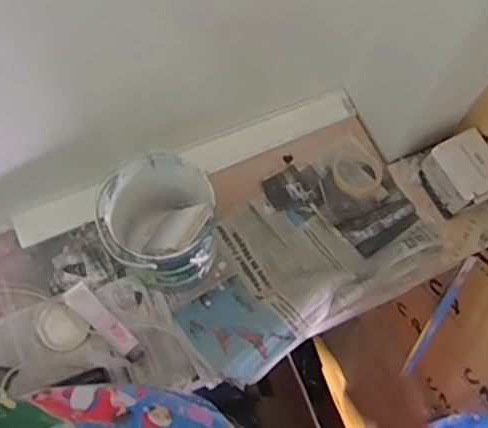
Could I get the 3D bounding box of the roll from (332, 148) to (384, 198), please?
[{"bbox_3d":[0.215,-0.078,1.070,0.101,0.024,0.098,1,70,-2],"label":"roll"}]

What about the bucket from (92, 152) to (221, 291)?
[{"bbox_3d":[-0.132,0.025,0.926,0.167,0.200,0.169,1,70,-2],"label":"bucket"}]

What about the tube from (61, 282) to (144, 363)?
[{"bbox_3d":[-0.238,0.185,0.952,0.168,0.029,0.041,40,73,12],"label":"tube"}]

